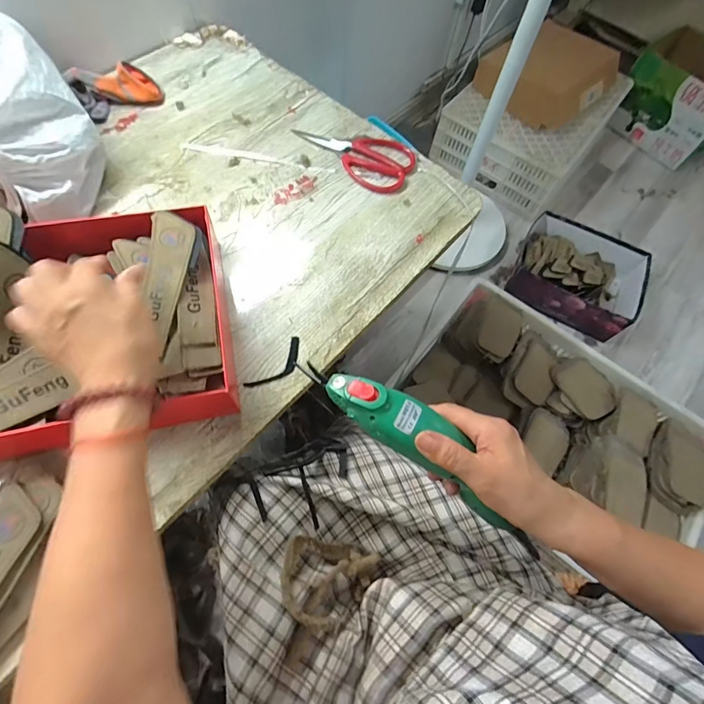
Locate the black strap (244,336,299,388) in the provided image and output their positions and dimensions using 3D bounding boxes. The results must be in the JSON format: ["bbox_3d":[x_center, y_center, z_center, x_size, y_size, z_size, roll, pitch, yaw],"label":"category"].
[{"bbox_3d":[-0.081,0.015,0.440,0.027,0.004,0.079,37,67,14],"label":"black strap"}]

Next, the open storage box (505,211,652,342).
[{"bbox_3d":[0.631,-0.212,1.106,0.349,0.122,0.282,24,65,9],"label":"open storage box"}]

